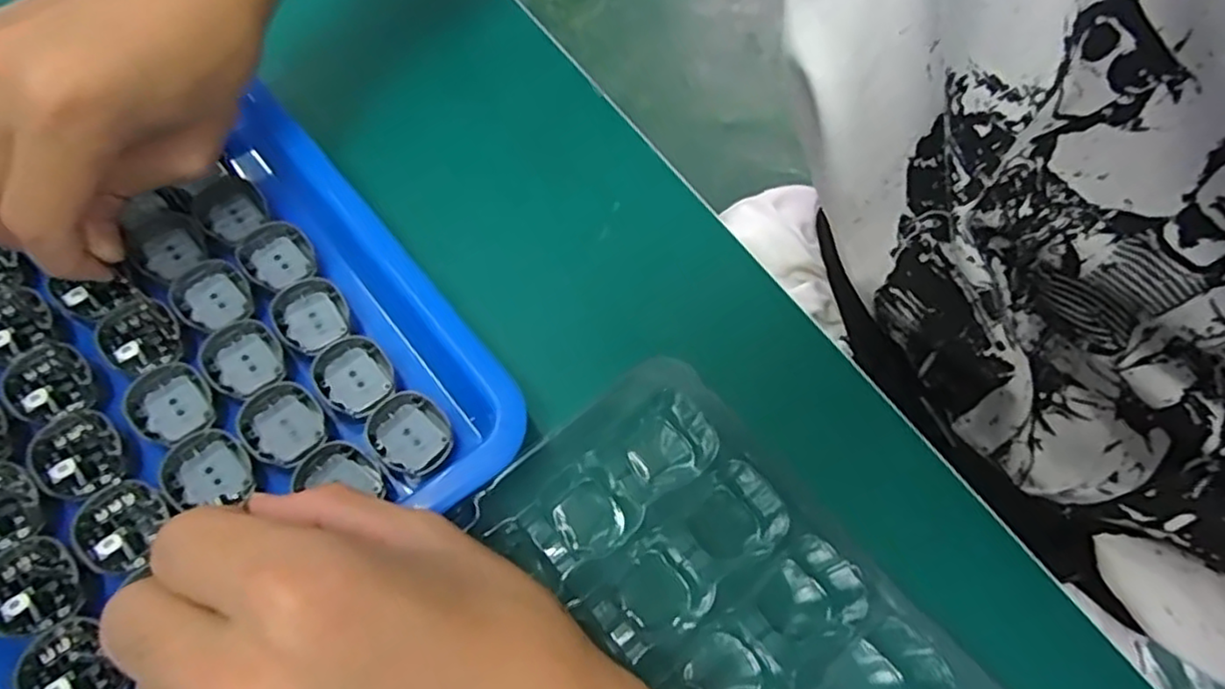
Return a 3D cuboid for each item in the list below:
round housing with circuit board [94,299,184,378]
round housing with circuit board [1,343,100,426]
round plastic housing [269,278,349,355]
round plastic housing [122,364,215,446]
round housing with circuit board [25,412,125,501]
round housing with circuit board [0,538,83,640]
[{"bbox_3d":[-0.166,-0.003,0.238,0.029,0.004,0.024,40,69,15],"label":"round housing with circuit board"},{"bbox_3d":[-0.189,0.013,0.229,0.031,0.004,0.025,40,70,15],"label":"round housing with circuit board"},{"bbox_3d":[-0.109,-0.011,0.248,0.025,0.006,0.026,1,65,-2],"label":"round plastic housing"},{"bbox_3d":[-0.149,0.020,0.229,0.024,0.004,0.029,-39,72,-18],"label":"round plastic housing"},{"bbox_3d":[-0.172,0.036,0.219,0.030,0.004,0.024,41,70,15],"label":"round housing with circuit board"},{"bbox_3d":[-0.171,0.071,0.200,0.028,0.004,0.024,36,69,14],"label":"round housing with circuit board"}]

